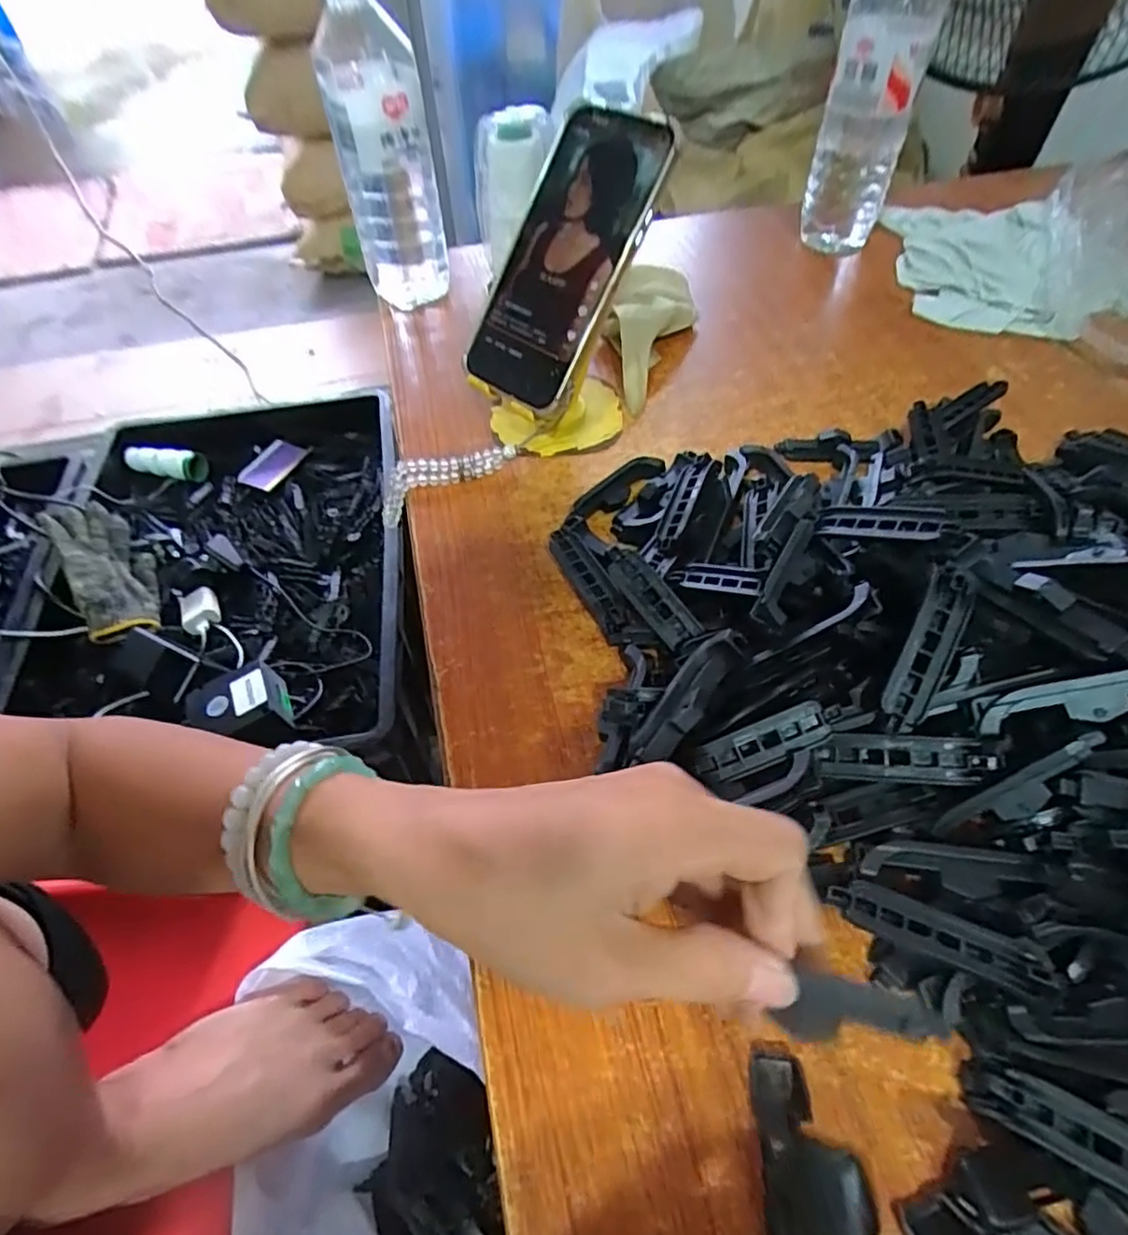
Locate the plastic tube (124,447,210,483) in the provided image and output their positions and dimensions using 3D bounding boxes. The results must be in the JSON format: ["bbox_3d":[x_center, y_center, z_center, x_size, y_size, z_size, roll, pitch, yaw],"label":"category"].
[{"bbox_3d":[-0.581,-0.224,0.941,0.116,0.029,0.036,4,54,6],"label":"plastic tube"}]

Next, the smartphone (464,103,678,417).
[{"bbox_3d":[0.000,-0.213,0.385,0.077,0.016,0.166,33,104,24],"label":"smartphone"}]

